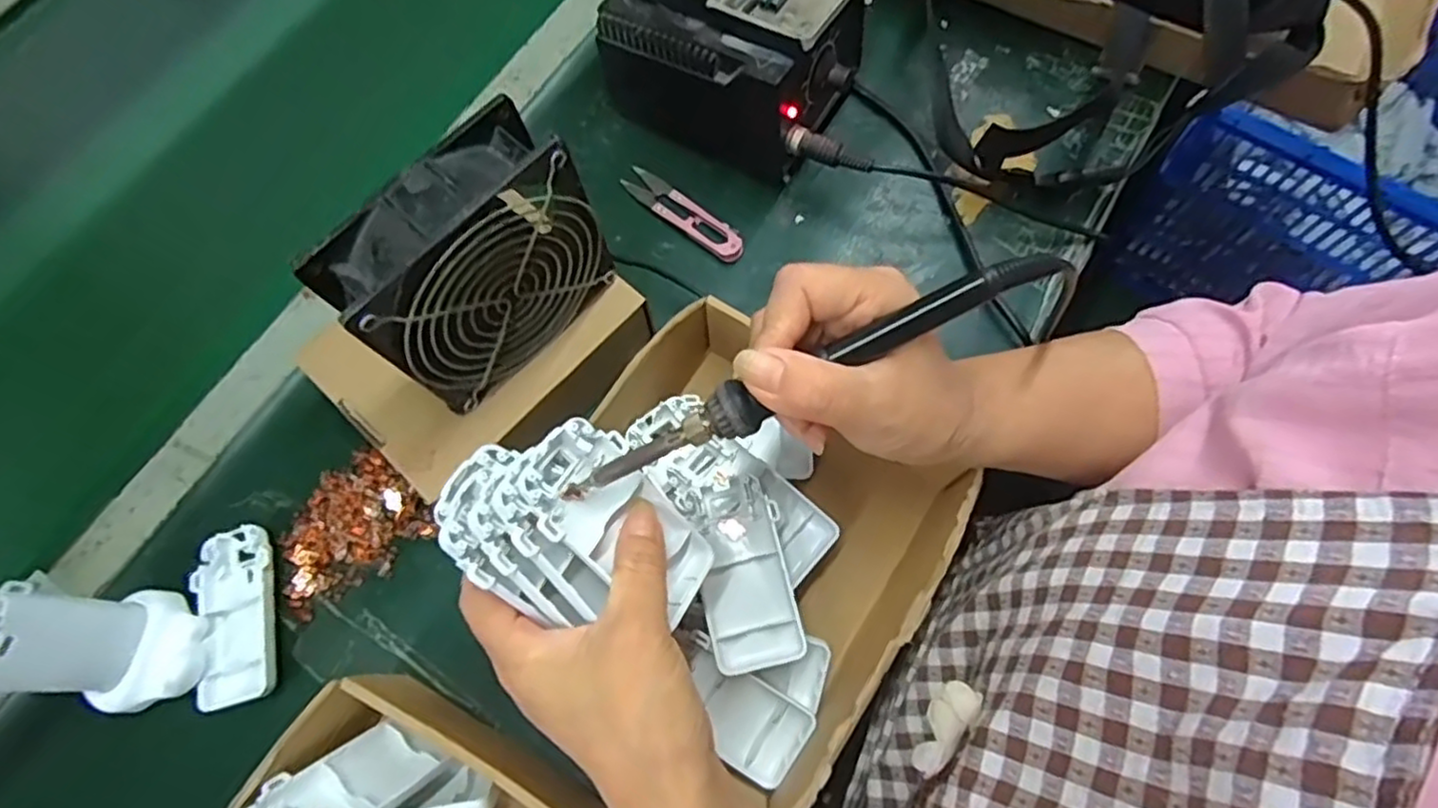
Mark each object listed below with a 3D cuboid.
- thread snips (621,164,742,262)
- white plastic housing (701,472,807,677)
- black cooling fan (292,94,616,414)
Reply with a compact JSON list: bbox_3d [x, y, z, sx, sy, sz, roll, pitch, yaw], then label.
[{"bbox_3d":[-0.024,-0.133,0.481,0.105,0.013,0.024,41,76,15],"label":"thread snips"},{"bbox_3d":[0.014,0.086,0.358,0.043,0.016,0.094,-12,73,4],"label":"white plastic housing"},{"bbox_3d":[-0.116,-0.065,0.342,0.045,0.112,0.117,42,77,15],"label":"black cooling fan"}]

